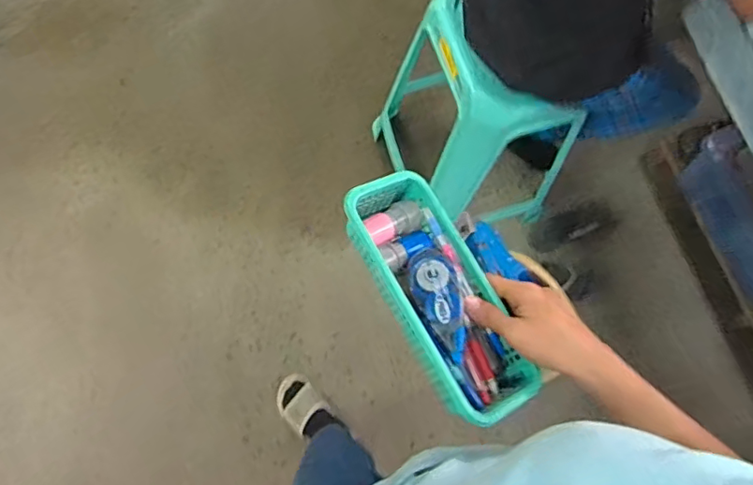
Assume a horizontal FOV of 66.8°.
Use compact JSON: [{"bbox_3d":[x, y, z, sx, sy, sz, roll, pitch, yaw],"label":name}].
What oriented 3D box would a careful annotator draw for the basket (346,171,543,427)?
[{"bbox_3d":[0.053,0.044,0.501,0.095,0.058,0.227,-25,76,-8],"label":"basket"}]

